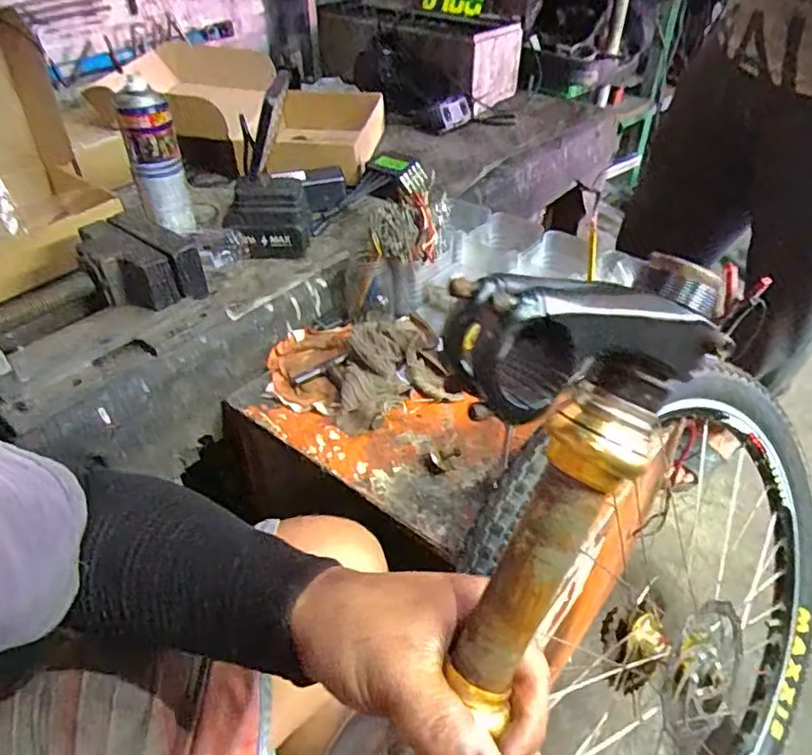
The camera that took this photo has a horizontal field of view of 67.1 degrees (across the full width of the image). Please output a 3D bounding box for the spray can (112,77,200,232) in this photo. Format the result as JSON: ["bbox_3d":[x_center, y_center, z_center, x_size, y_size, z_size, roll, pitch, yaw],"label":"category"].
[{"bbox_3d":[-0.329,-0.289,0.813,0.060,0.184,0.053,-2,41,-1],"label":"spray can"}]

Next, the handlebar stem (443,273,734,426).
[{"bbox_3d":[0.073,-0.013,0.235,0.108,0.051,0.039,3,39,-18],"label":"handlebar stem"}]

